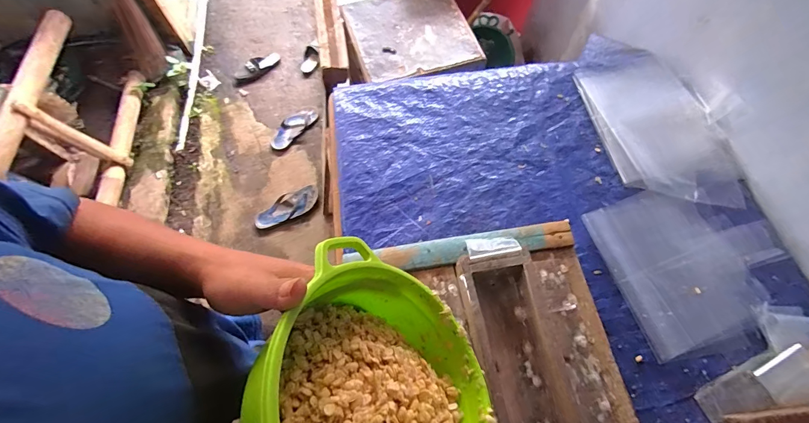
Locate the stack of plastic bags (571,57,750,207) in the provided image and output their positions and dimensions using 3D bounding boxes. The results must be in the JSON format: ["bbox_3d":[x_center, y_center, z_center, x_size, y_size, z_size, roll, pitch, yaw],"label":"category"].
[{"bbox_3d":[0.455,-0.143,0.660,0.216,0.016,0.300,-11,66,-5],"label":"stack of plastic bags"}]

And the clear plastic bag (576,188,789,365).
[{"bbox_3d":[0.440,0.068,0.567,0.268,0.013,0.227,-17,67,-8],"label":"clear plastic bag"}]

